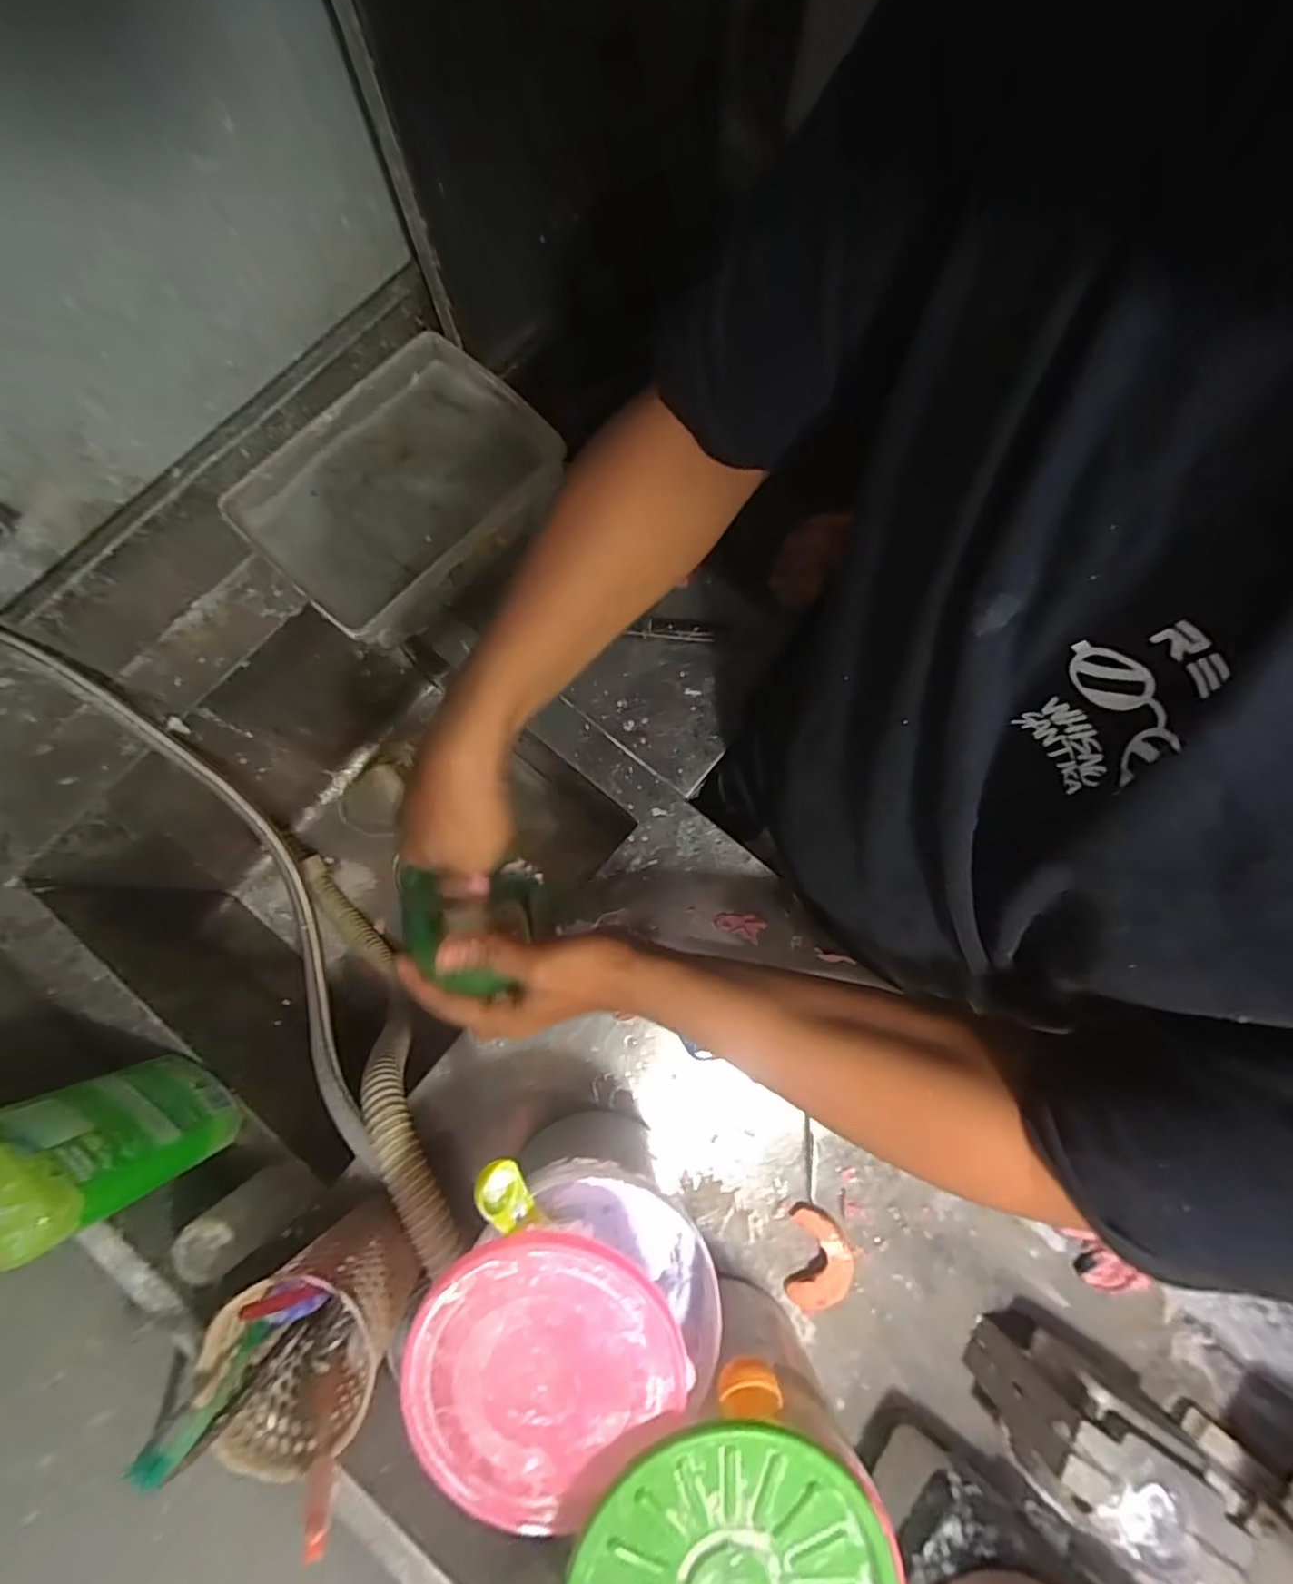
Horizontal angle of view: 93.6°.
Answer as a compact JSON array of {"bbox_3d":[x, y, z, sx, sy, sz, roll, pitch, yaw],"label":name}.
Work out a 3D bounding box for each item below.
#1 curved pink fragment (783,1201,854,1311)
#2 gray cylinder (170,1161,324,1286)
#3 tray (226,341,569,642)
[{"bbox_3d":[0.143,0.383,0.501,0.050,0.023,0.069,9,78,1],"label":"curved pink fragment"},{"bbox_3d":[-0.297,0.319,0.455,0.043,0.098,0.044,0,78,-1],"label":"gray cylinder"},{"bbox_3d":[-0.233,-0.289,0.591,0.191,0.065,0.277,44,81,8],"label":"tray"}]

